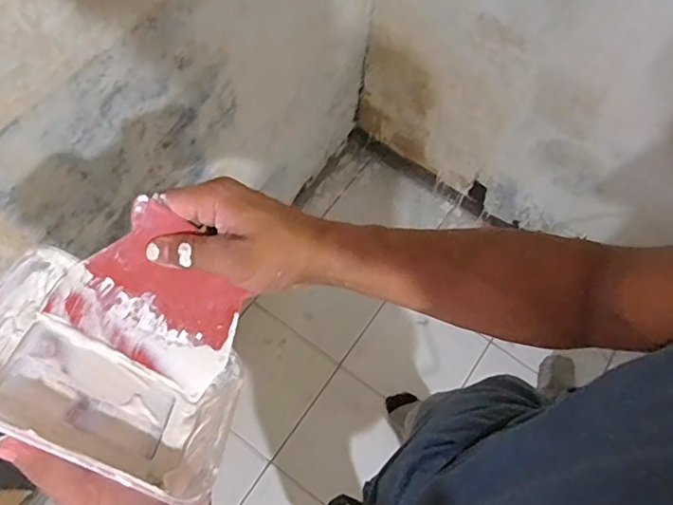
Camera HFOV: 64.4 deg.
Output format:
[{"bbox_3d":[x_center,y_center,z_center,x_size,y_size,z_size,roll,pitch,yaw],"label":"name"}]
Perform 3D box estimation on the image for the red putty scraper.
[{"bbox_3d":[-0.120,0.034,0.379,0.124,0.007,0.103,38,95,-20],"label":"red putty scraper"}]

